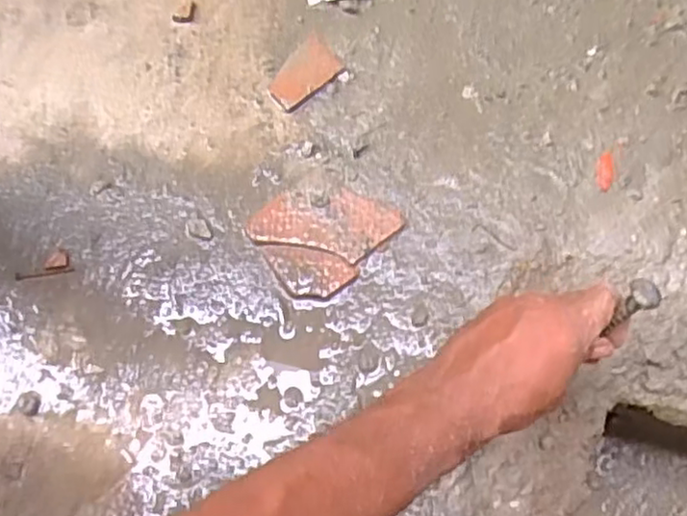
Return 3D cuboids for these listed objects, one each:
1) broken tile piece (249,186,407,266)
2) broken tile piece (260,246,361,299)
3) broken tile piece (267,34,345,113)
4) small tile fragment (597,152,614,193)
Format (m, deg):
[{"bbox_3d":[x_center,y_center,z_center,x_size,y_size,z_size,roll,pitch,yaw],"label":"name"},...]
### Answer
[{"bbox_3d":[-0.016,-0.033,0.583,0.125,0.005,0.060,13,71,7],"label":"broken tile piece"},{"bbox_3d":[-0.030,0.012,0.566,0.079,0.004,0.040,8,71,5],"label":"broken tile piece"},{"bbox_3d":[-0.041,-0.177,0.642,0.076,0.005,0.050,-41,74,-11],"label":"broken tile piece"},{"bbox_3d":[0.233,-0.077,0.594,0.014,0.004,0.039,7,71,5],"label":"small tile fragment"}]

